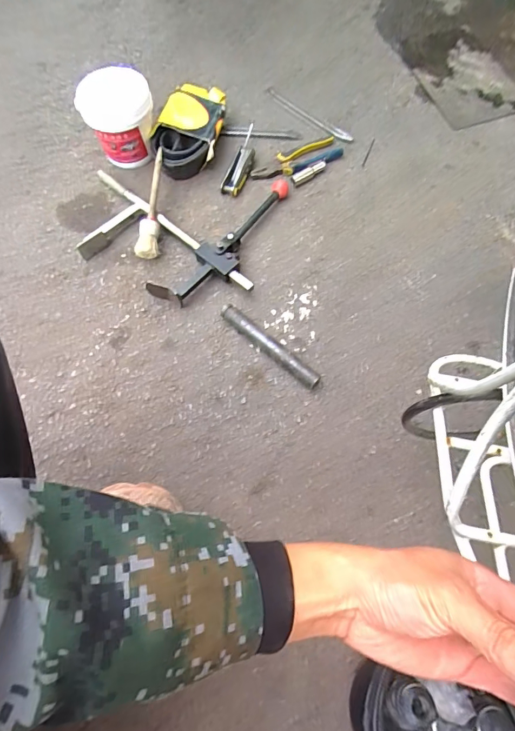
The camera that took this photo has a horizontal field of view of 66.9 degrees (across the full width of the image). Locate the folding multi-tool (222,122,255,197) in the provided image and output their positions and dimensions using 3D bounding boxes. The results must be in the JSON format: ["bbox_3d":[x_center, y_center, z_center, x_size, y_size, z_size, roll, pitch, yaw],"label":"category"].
[{"bbox_3d":[-0.026,-0.421,0.789,0.038,0.022,0.179,17,71,6],"label":"folding multi-tool"}]

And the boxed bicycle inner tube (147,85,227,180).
[{"bbox_3d":[-0.139,-0.476,0.782,0.122,0.076,0.199,12,74,3],"label":"boxed bicycle inner tube"}]

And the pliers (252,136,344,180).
[{"bbox_3d":[0.080,-0.418,0.797,0.193,0.022,0.055,-21,72,-7],"label":"pliers"}]

